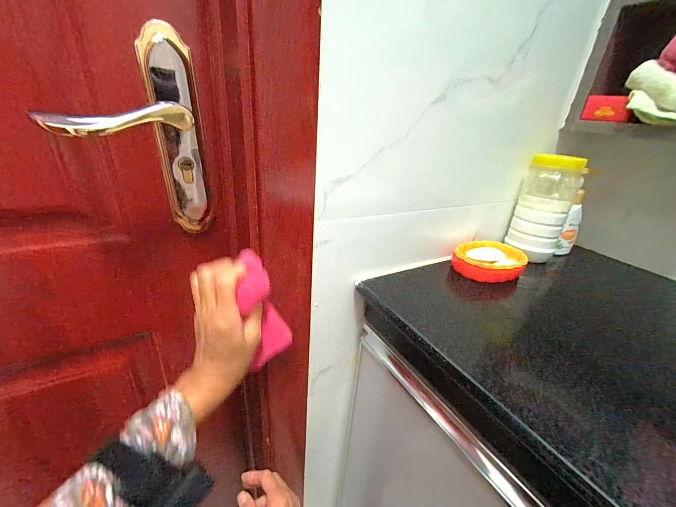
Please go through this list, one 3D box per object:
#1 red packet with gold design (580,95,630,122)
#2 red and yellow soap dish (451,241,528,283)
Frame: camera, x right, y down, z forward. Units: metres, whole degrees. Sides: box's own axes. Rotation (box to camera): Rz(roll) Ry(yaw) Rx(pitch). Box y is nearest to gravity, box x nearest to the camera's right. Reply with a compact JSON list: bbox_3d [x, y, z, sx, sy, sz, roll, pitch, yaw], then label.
[{"bbox_3d":[0.406,-0.219,0.451,0.009,0.035,0.064,-2,26,-15],"label":"red packet with gold design"},{"bbox_3d":[0.239,0.011,0.474,0.093,0.030,0.120,22,30,32],"label":"red and yellow soap dish"}]

